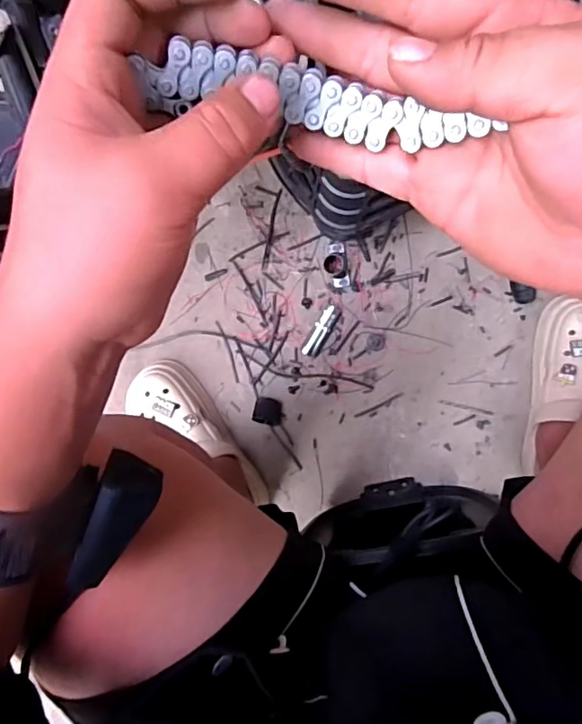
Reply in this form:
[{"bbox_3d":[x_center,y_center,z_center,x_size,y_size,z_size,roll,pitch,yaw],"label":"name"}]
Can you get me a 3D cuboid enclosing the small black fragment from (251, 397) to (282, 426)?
[{"bbox_3d":[-0.034,0.072,0.796,0.040,0.023,0.039,15,97,6],"label":"small black fragment"}]

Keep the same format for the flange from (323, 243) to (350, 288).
[{"bbox_3d":[0.065,-0.137,0.772,0.034,0.014,0.062,-6,91,7],"label":"flange"}]

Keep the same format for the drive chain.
[{"bbox_3d":[0.008,-0.099,0.208,0.128,0.022,0.025,12,94,2],"label":"drive chain"}]

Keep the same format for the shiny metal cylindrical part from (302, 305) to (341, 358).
[{"bbox_3d":[0.044,-0.044,0.781,0.022,0.016,0.078,31,98,3],"label":"shiny metal cylindrical part"}]

